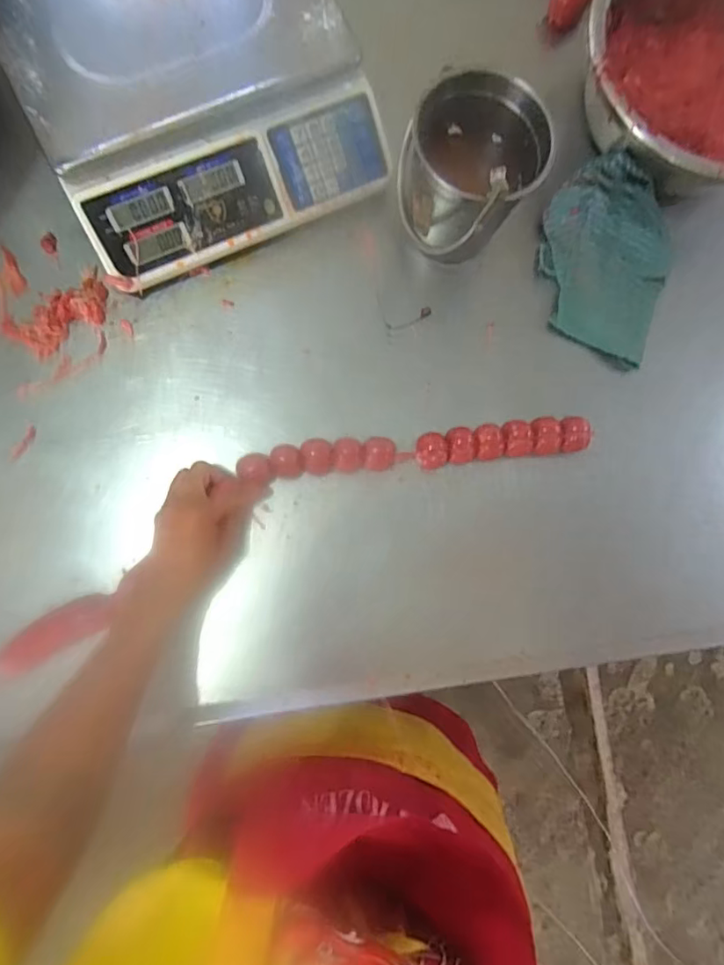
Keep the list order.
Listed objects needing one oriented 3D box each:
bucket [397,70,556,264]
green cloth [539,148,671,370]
[{"bbox_3d":[0.107,-0.313,0.540,0.125,0.146,0.137,1,82,-6],"label":"bucket"},{"bbox_3d":[0.278,-0.249,0.600,0.143,0.052,0.210,9,85,-5],"label":"green cloth"}]

